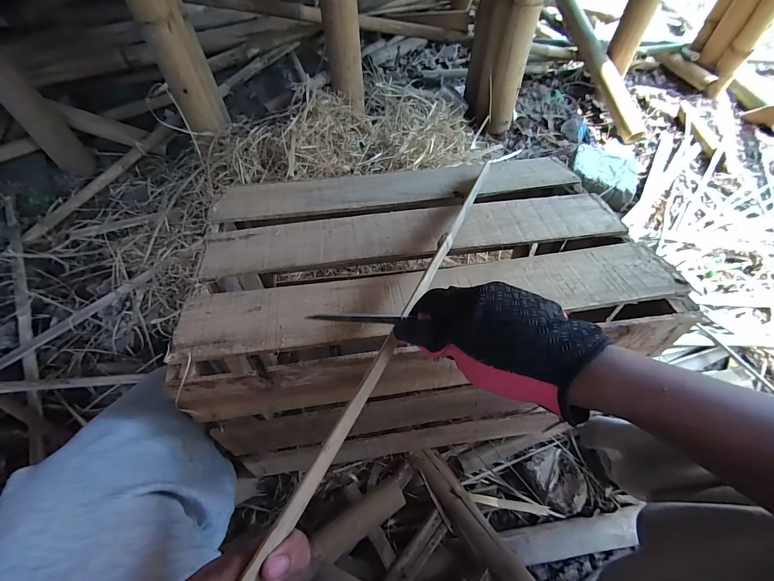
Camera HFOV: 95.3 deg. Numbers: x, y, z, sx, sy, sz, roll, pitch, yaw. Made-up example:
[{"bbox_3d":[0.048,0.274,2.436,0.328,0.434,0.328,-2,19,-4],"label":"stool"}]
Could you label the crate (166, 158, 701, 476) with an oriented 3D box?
[{"bbox_3d":[0.039,0.016,0.581,0.580,0.309,0.392,-8,55,-6],"label":"crate"}]

